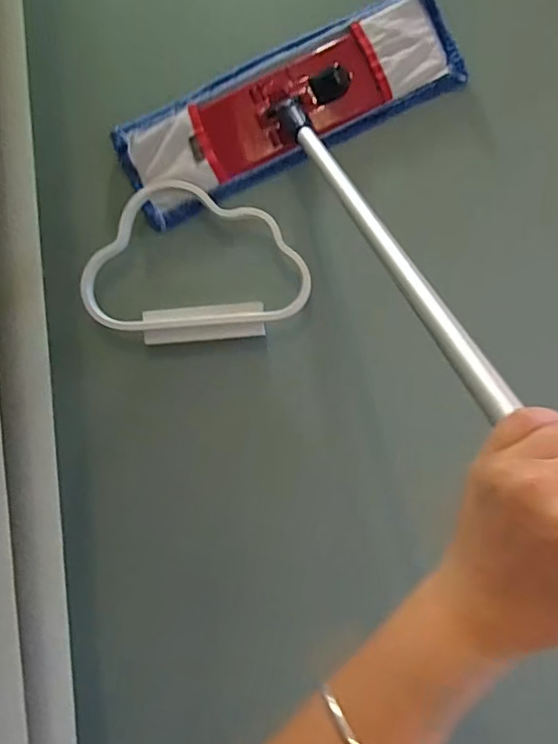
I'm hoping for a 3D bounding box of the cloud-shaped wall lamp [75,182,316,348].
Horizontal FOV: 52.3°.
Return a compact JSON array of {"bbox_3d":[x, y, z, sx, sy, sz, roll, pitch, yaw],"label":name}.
[{"bbox_3d":[-0.102,-0.136,0.711,0.276,0.190,0.058,-4,1,2],"label":"cloud-shaped wall lamp"}]

